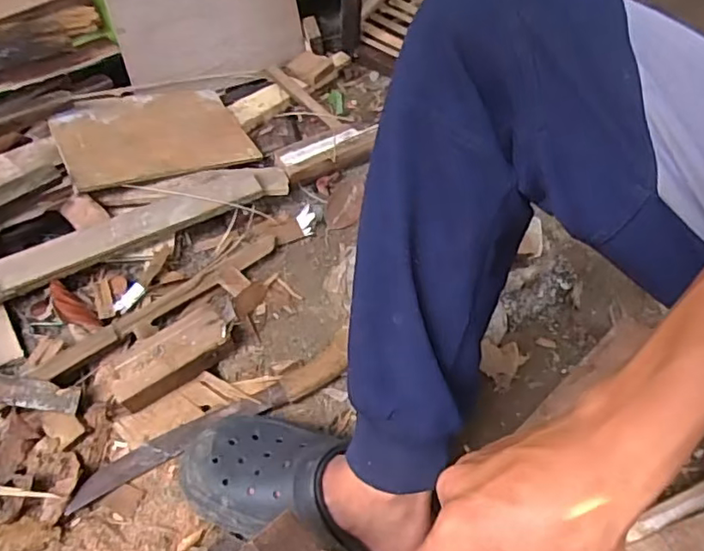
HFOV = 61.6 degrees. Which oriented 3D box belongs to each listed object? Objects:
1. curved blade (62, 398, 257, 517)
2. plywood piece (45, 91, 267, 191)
[{"bbox_3d":[-0.204,0.188,0.646,0.240,0.007,0.038,-25,52,-14],"label":"curved blade"},{"bbox_3d":[-0.291,-0.210,0.874,0.267,0.015,0.161,-20,65,-30],"label":"plywood piece"}]

